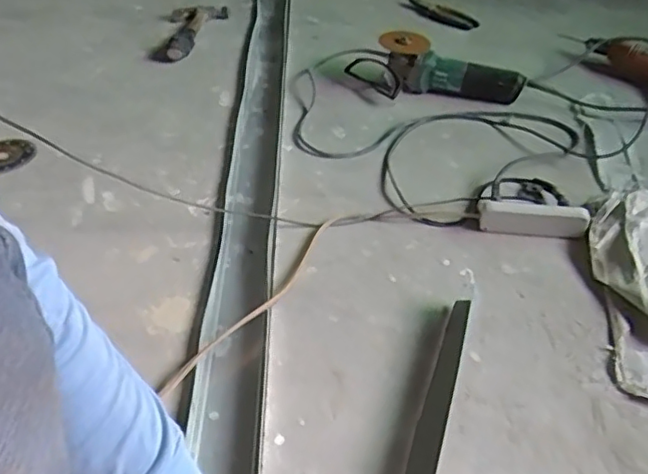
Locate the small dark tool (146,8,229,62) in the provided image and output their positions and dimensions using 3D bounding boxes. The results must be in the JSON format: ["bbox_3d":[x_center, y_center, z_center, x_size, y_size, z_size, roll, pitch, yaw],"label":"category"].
[{"bbox_3d":[-0.308,-0.469,1.409,0.143,0.033,0.296,1,41,0],"label":"small dark tool"}]

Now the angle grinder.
[{"bbox_3d":[0.211,-0.319,1.197,0.341,0.112,0.093,11,42,11],"label":"angle grinder"}]

